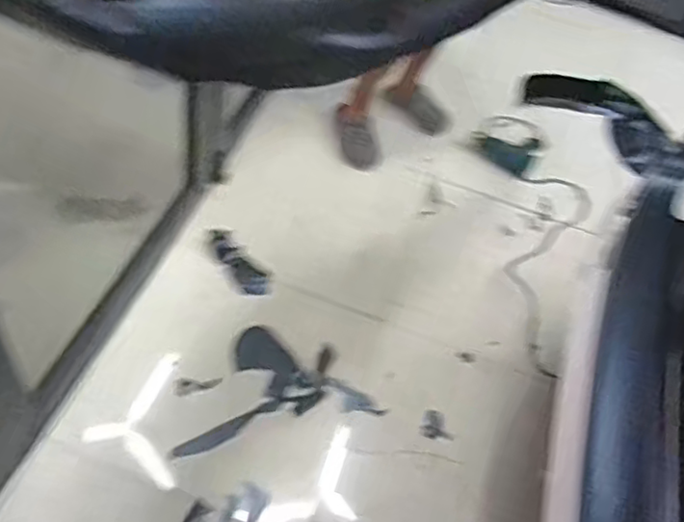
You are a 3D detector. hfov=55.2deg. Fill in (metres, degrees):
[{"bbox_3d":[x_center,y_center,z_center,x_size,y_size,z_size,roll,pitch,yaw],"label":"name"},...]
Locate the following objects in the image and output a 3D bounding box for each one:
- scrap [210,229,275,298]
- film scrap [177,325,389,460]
[{"bbox_3d":[-0.279,0.003,1.757,0.109,0.038,0.244,-27,62,-37],"label":"scrap"},{"bbox_3d":[-0.166,0.284,1.568,0.486,0.031,0.283,-6,54,-16],"label":"film scrap"}]

